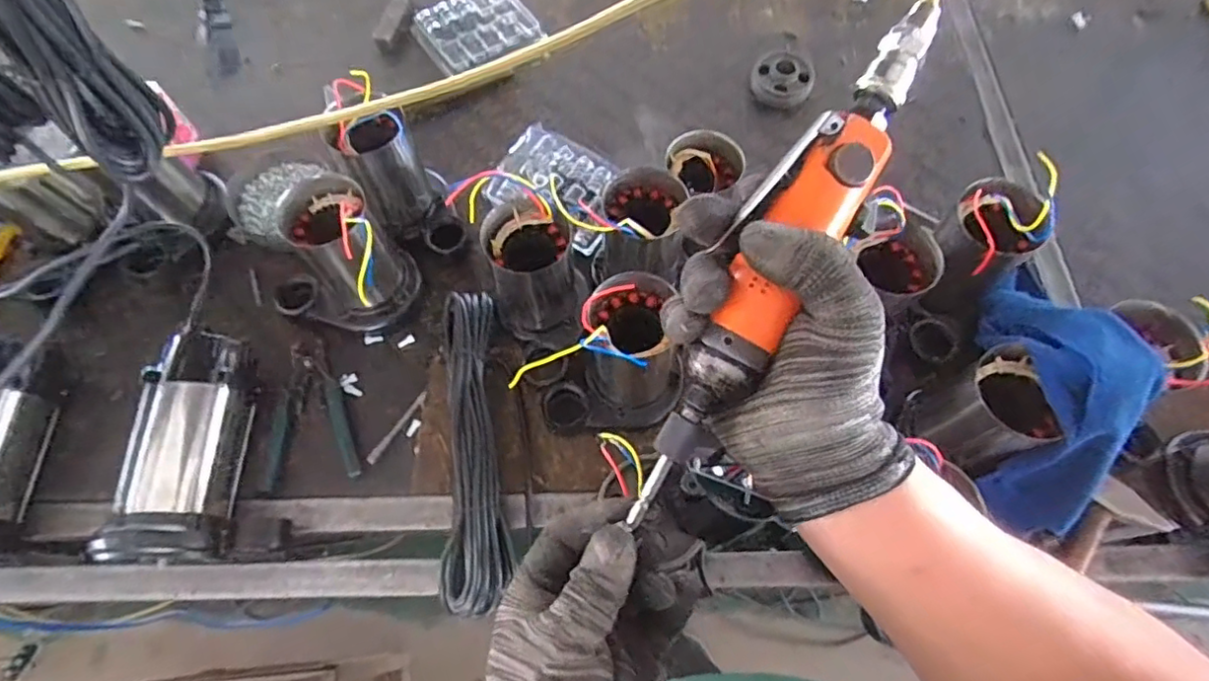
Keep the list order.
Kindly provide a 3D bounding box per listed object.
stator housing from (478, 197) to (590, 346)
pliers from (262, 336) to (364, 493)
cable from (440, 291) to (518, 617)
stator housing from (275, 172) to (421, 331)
[{"bbox_3d":[-0.074,-0.076,0.683,0.108,0.145,0.103,0,67,1],"label":"stator housing"},{"bbox_3d":[-0.337,0.081,0.710,0.102,0.011,0.172,-7,67,-2],"label":"pliers"},{"bbox_3d":[-0.142,0.106,0.663,0.069,0.032,0.347,-5,67,-1],"label":"cable"},{"bbox_3d":[-0.292,-0.096,0.689,0.113,0.157,0.116,0,67,1],"label":"stator housing"}]

